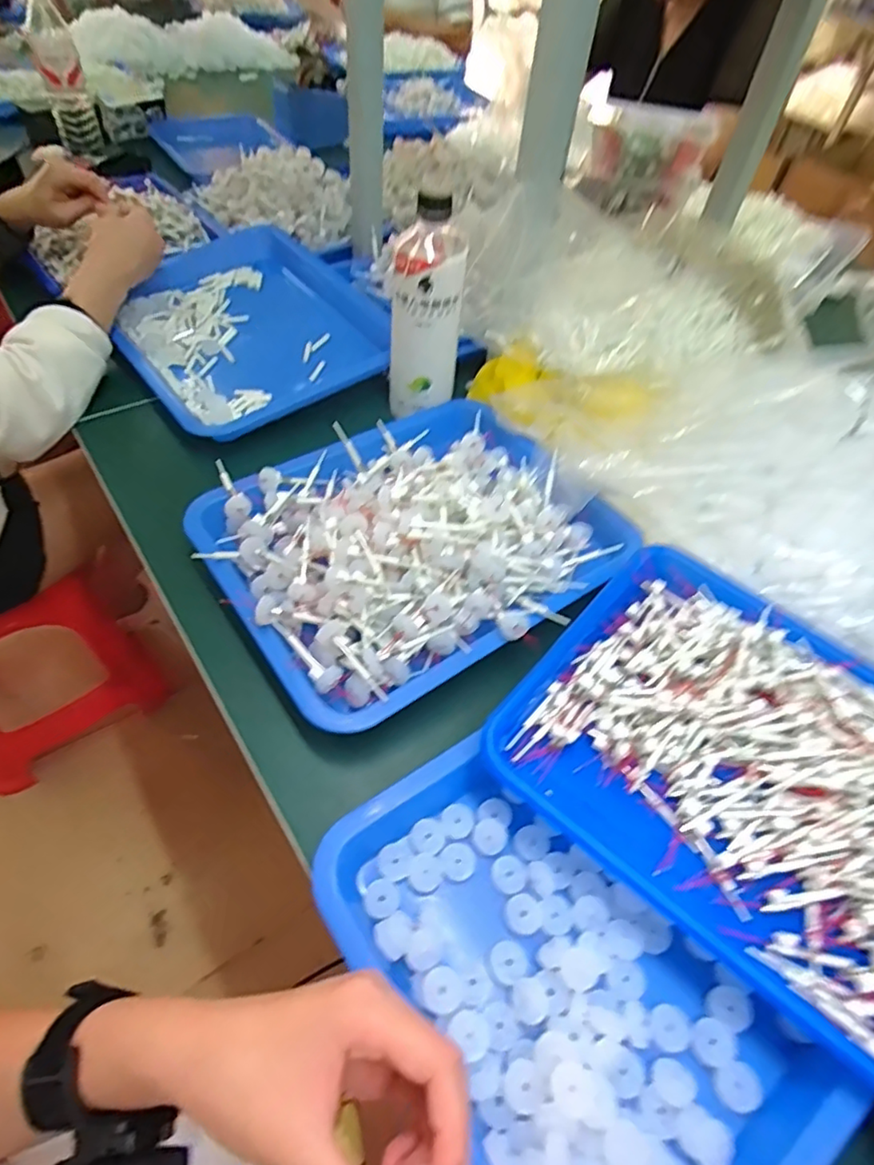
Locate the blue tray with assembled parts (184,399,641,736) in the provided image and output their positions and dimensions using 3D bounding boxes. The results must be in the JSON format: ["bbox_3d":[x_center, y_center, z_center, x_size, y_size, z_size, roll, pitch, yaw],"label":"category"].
[{"bbox_3d":[-0.016,-0.052,0.499,0.317,0.057,0.261,-27,59,-24],"label":"blue tray with assembled parts"}]

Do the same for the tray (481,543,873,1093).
[{"bbox_3d":[0.222,0.131,0.387,0.327,0.051,0.228,36,57,21],"label":"tray"}]

